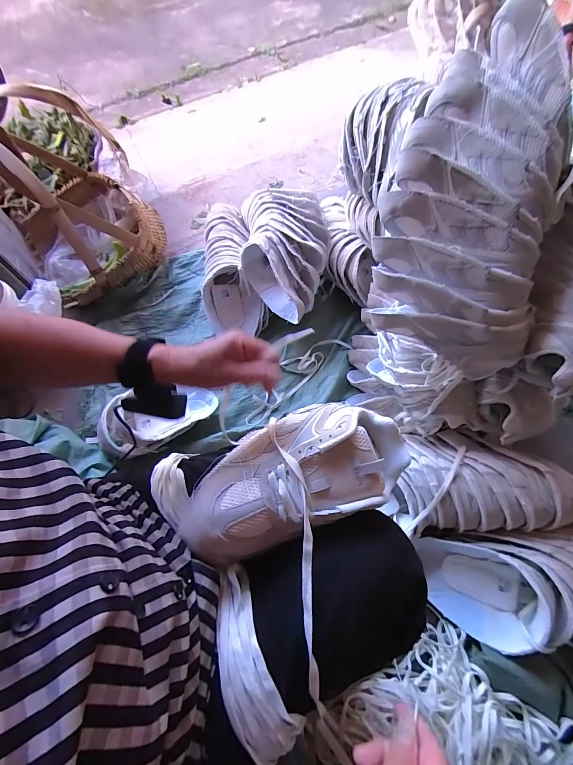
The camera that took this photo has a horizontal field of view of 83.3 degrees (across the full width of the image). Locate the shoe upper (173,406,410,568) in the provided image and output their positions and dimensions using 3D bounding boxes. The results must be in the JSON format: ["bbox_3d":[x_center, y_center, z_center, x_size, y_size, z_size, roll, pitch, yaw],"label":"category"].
[{"bbox_3d":[0.005,0.096,0.354,0.250,0.066,0.127,-18,63,-6],"label":"shoe upper"}]

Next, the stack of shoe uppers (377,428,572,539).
[{"bbox_3d":[0.368,0.181,0.623,0.311,0.147,0.191,-3,63,2],"label":"stack of shoe uppers"}]

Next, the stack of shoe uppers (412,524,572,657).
[{"bbox_3d":[0.432,0.351,0.576,0.335,0.117,0.183,-11,63,-2],"label":"stack of shoe uppers"}]

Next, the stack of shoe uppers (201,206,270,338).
[{"bbox_3d":[-0.174,-0.343,0.966,0.159,0.144,0.369,-12,63,-3],"label":"stack of shoe uppers"}]

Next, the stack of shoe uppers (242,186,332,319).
[{"bbox_3d":[-0.005,-0.369,0.873,0.238,0.141,0.417,-3,63,2],"label":"stack of shoe uppers"}]

